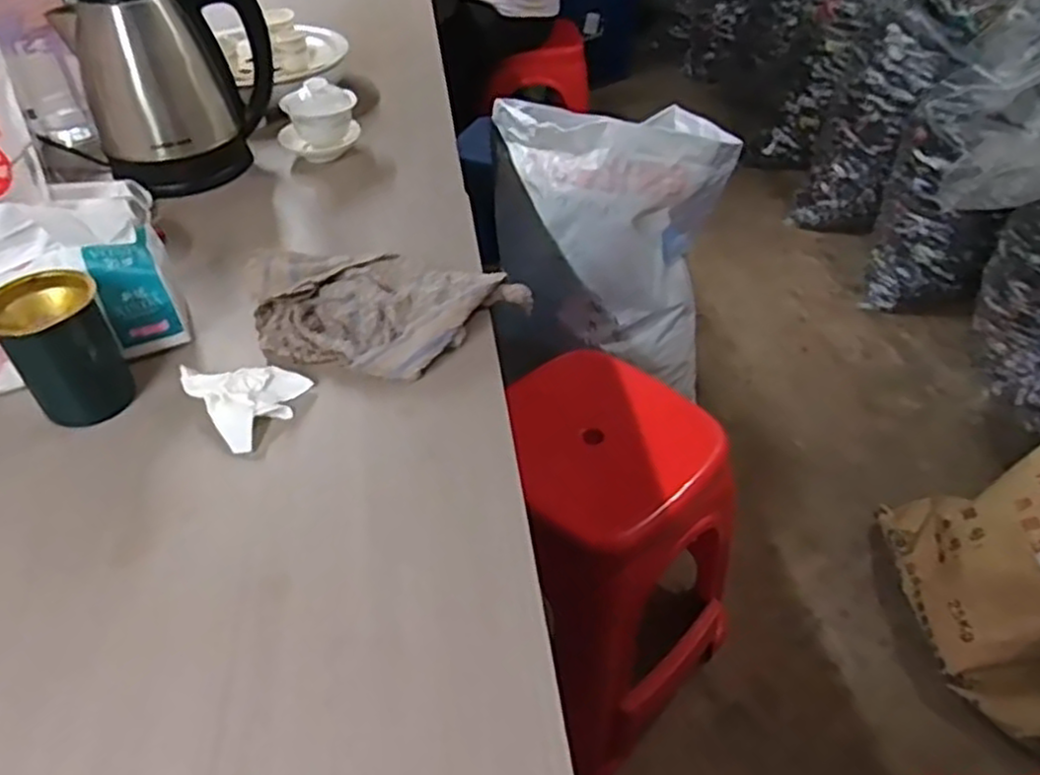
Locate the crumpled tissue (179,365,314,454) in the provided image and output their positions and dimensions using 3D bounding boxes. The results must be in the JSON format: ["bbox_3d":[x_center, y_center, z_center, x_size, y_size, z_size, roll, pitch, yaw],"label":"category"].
[{"bbox_3d":[-0.214,0.003,0.577,0.084,0.029,0.079,35,53,31],"label":"crumpled tissue"}]

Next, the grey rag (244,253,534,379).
[{"bbox_3d":[-0.118,-0.065,0.627,0.239,0.051,0.122,2,43,1],"label":"grey rag"}]

